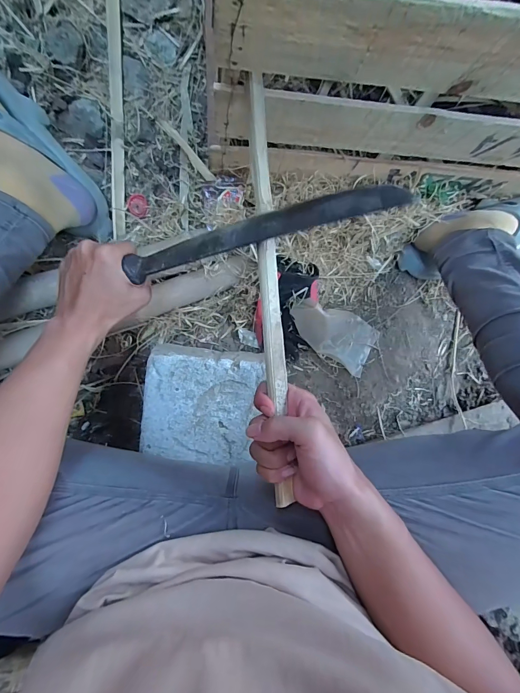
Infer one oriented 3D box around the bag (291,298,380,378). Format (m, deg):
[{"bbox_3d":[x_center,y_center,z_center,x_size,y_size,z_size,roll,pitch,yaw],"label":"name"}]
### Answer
[{"bbox_3d":[0.129,-0.021,0.581,0.169,0.021,0.088,26,89,-23],"label":"bag"}]

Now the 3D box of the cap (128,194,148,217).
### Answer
[{"bbox_3d":[-0.201,-0.233,0.563,0.032,0.011,0.033,0,91,-5],"label":"cap"}]

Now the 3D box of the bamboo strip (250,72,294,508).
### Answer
[{"bbox_3d":[0.010,-0.063,0.329,0.020,0.005,0.415,-2,85,-28],"label":"bamboo strip"}]

